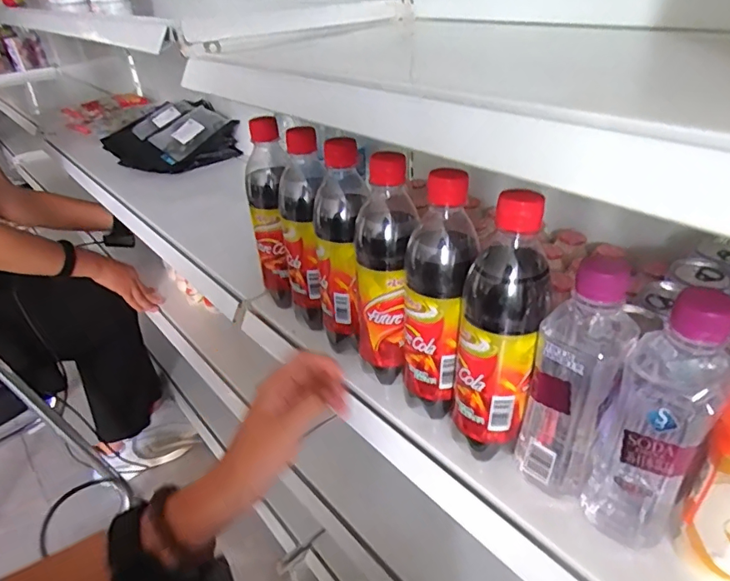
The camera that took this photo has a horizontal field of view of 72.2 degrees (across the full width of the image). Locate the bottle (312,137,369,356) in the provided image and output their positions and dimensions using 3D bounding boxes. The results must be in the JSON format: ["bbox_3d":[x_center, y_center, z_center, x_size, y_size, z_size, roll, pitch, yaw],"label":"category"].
[{"bbox_3d":[-0.023,-0.032,0.511,0.057,0.221,0.057,-4,34,2],"label":"bottle"}]

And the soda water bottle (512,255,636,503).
[{"bbox_3d":[0.148,0.066,0.359,0.059,0.187,0.052,13,38,25],"label":"soda water bottle"}]

